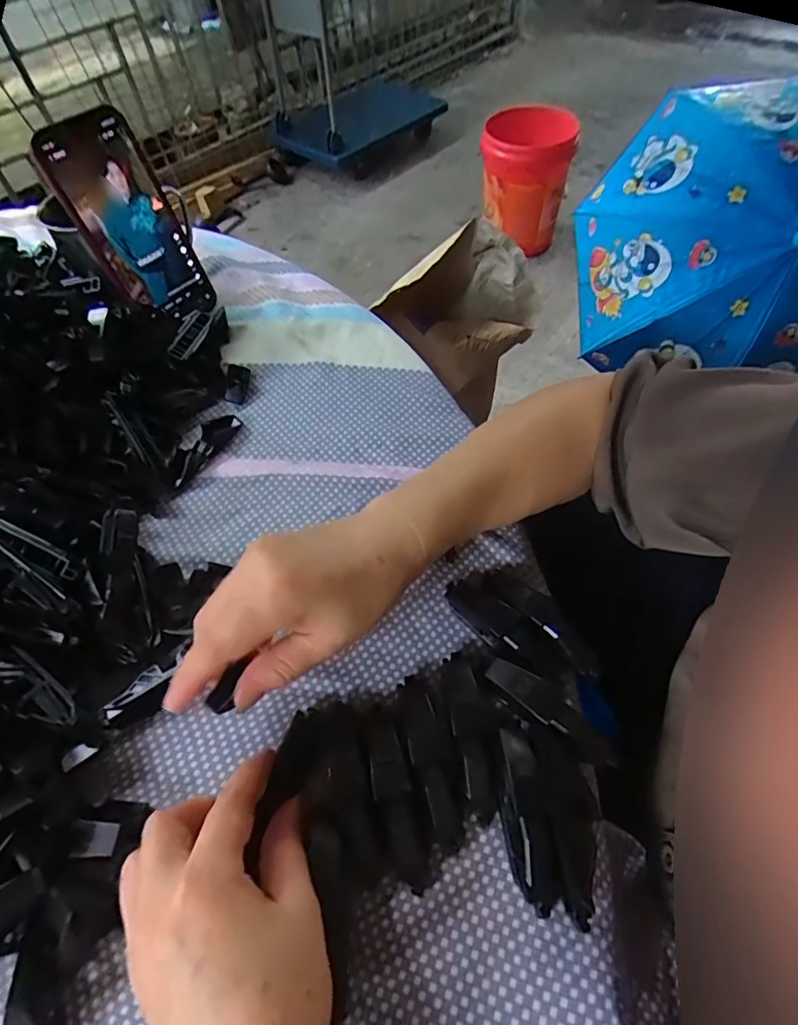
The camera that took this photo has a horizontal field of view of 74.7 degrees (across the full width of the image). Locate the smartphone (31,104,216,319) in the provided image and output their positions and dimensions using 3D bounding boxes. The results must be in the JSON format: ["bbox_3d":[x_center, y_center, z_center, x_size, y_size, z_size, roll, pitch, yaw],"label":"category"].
[{"bbox_3d":[-0.218,-0.235,0.433,0.008,0.153,0.075,22,57,39],"label":"smartphone"}]

